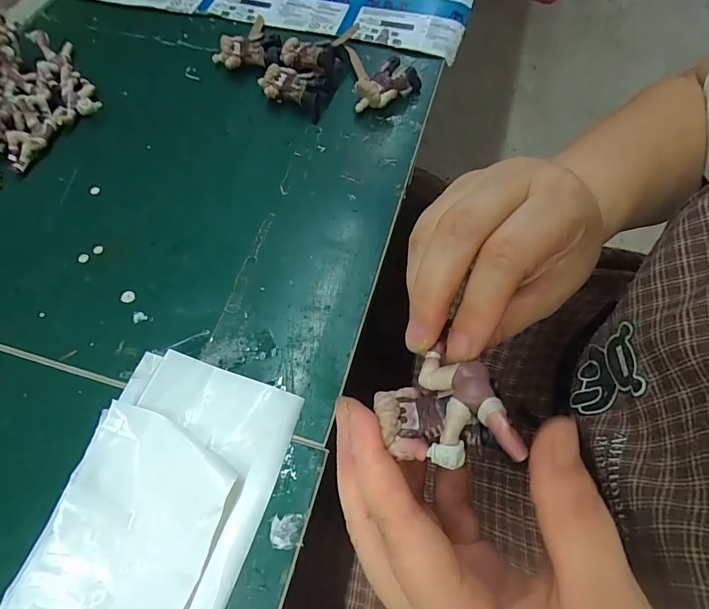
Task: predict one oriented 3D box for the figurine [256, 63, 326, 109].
[{"bbox_3d":[-0.054,-0.185,0.354,0.056,0.021,0.034,15,64,6],"label":"figurine"}]

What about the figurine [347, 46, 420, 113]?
[{"bbox_3d":[0.027,-0.202,0.364,0.058,0.022,0.077,-6,64,-4],"label":"figurine"}]

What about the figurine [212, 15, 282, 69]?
[{"bbox_3d":[-0.096,-0.226,0.371,0.058,0.026,0.043,-1,64,-2],"label":"figurine"}]

